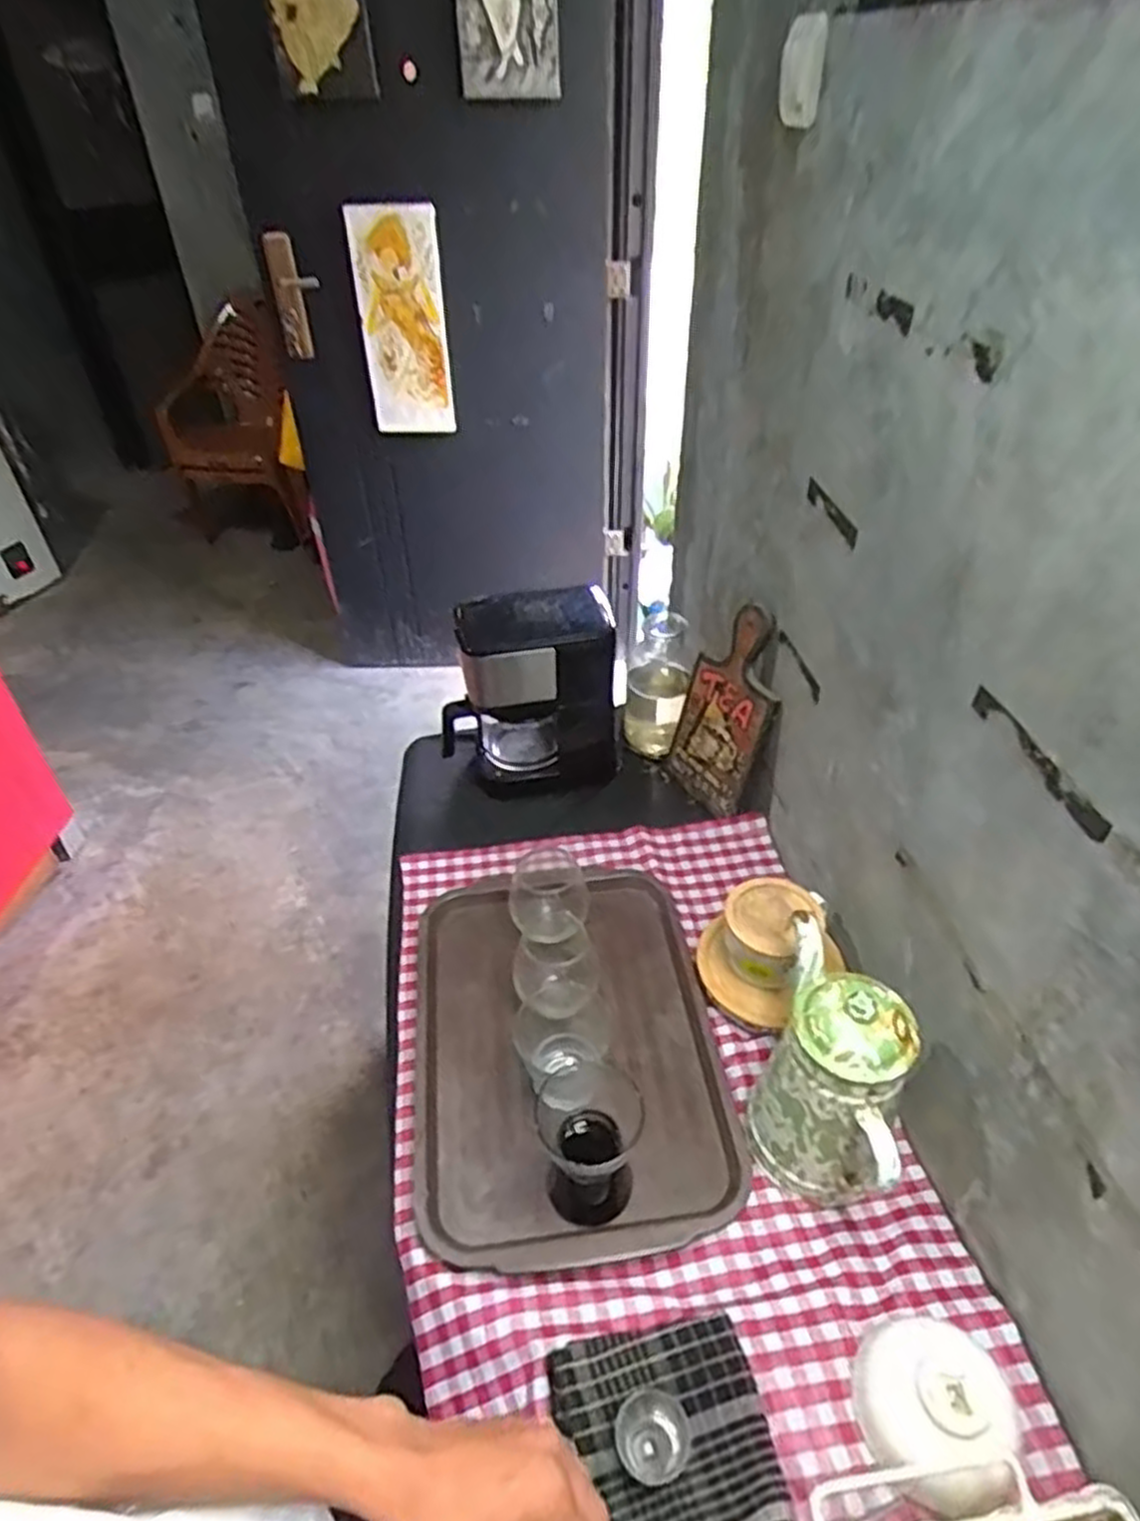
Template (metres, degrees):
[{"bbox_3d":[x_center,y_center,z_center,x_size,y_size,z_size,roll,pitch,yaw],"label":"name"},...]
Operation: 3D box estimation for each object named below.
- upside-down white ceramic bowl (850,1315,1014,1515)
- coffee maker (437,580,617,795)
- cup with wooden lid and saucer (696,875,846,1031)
[{"bbox_3d":[0.256,0.443,0.552,0.097,0.057,0.115,30,50,31],"label":"upside-down white ceramic bowl"},{"bbox_3d":[-0.056,-0.090,1.079,0.230,0.245,0.143,-7,42,-7],"label":"coffee maker"},{"bbox_3d":[0.207,0.207,0.841,0.127,0.111,0.130,-1,41,1],"label":"cup with wooden lid and saucer"}]

